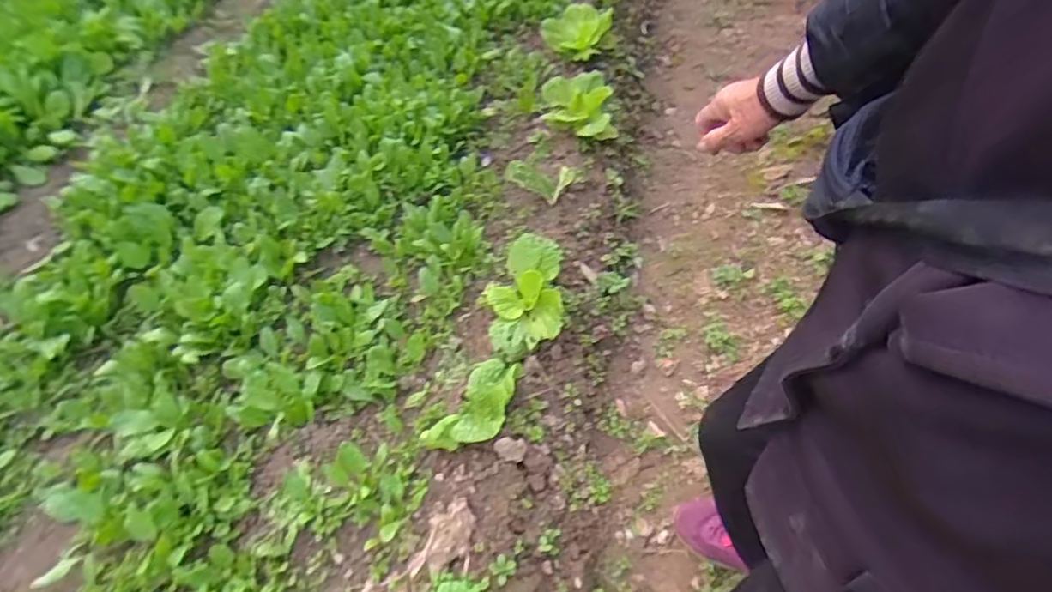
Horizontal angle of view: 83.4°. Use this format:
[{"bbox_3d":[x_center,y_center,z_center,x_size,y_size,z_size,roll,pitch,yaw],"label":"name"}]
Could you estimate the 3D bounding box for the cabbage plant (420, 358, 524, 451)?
[{"bbox_3d":[-0.074,0.180,1.002,0.119,0.119,0.200,29,56,17],"label":"cabbage plant"}]

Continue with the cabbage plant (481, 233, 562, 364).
[{"bbox_3d":[-0.006,0.000,1.132,0.148,0.099,0.235,3,53,-2],"label":"cabbage plant"}]

